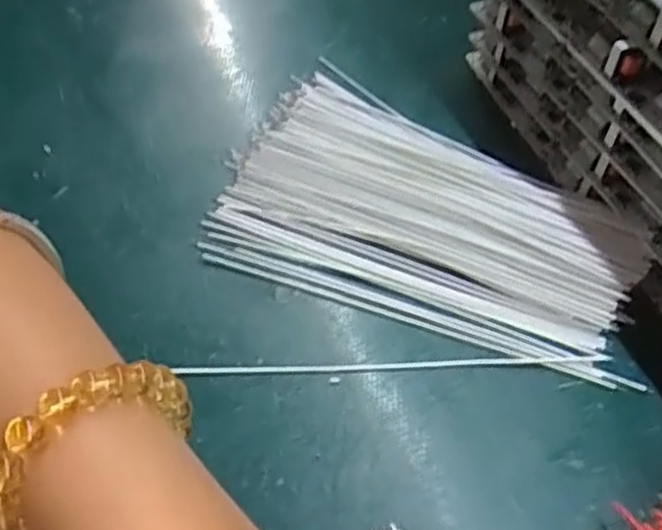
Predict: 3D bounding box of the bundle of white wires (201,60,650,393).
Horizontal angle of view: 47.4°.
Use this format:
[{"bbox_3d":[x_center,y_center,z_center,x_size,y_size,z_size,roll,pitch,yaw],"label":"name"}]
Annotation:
[{"bbox_3d":[0.037,-0.022,0.274,0.143,0.015,0.099,18,53,12],"label":"bundle of white wires"}]

